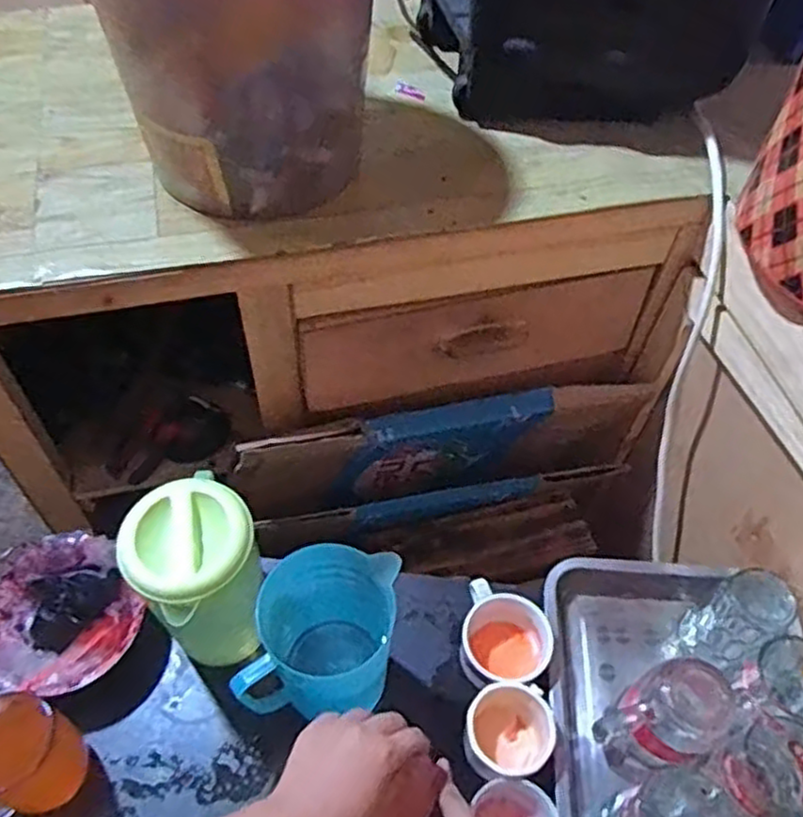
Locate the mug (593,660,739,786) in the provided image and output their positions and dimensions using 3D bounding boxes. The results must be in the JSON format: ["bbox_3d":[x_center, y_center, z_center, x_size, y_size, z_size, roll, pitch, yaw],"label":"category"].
[{"bbox_3d":[0.234,0.285,0.656,0.098,0.108,0.079,-28,59,-18],"label":"mug"}]

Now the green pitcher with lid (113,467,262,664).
[{"bbox_3d":[-0.184,0.160,0.681,0.105,0.196,0.117,-32,60,-21],"label":"green pitcher with lid"}]

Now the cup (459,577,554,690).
[{"bbox_3d":[0.102,0.230,0.719,0.083,0.062,0.088,0,54,0],"label":"cup"}]

